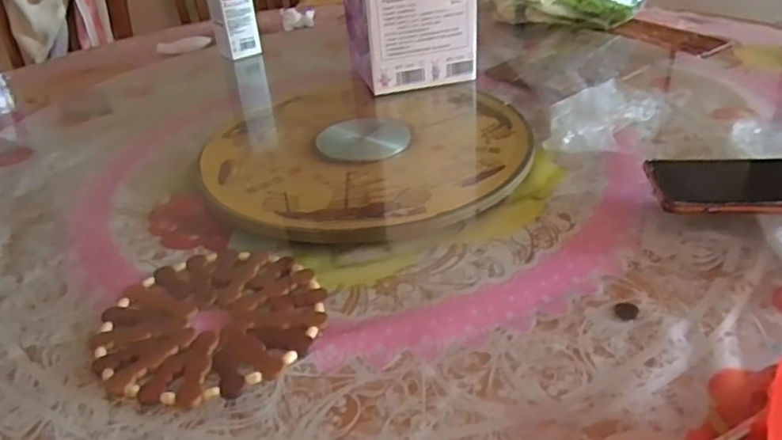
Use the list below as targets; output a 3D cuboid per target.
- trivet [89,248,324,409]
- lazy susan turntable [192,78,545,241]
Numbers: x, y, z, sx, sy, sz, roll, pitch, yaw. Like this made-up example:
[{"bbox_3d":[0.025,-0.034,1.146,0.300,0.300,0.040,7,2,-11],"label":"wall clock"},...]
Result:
[{"bbox_3d":[-0.127,0.071,0.449,0.153,0.011,0.151,-20,36,-21],"label":"trivet"},{"bbox_3d":[-0.025,-0.074,0.632,0.316,0.023,0.322,-4,33,3],"label":"lazy susan turntable"}]

